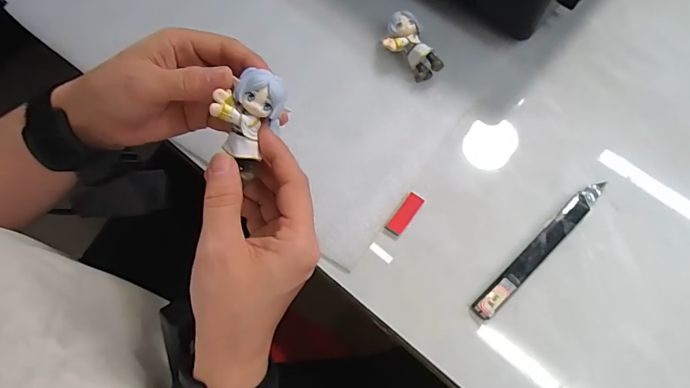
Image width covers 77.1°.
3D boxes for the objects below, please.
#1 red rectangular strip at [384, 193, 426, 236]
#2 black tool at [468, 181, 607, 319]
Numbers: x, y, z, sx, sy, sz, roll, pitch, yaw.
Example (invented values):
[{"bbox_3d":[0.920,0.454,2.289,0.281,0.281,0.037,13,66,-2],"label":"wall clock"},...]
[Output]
[{"bbox_3d":[0.046,0.015,0.332,0.013,0.005,0.035,35,73,13],"label":"red rectangular strip"},{"bbox_3d":[0.146,0.038,0.319,0.140,0.008,0.015,-42,74,-14],"label":"black tool"}]

